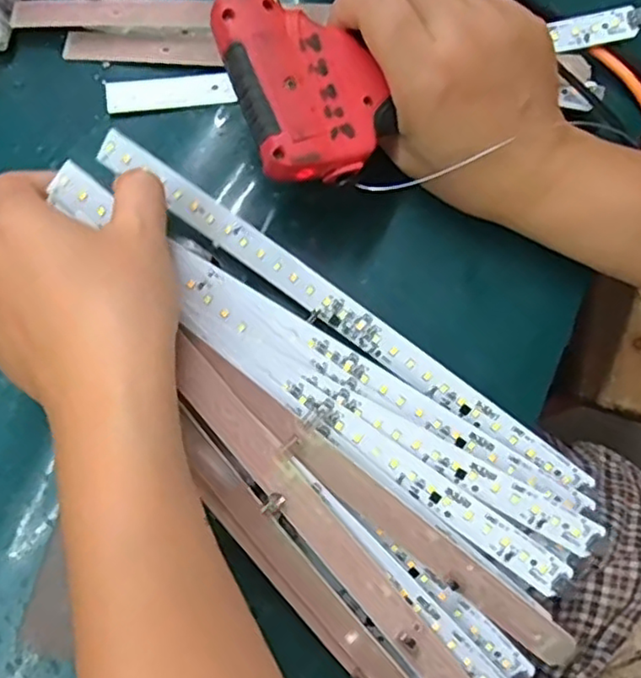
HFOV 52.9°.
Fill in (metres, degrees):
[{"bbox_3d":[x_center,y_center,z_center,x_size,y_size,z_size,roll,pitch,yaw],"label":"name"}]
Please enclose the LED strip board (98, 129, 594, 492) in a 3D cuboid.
[{"bbox_3d":[0.008,-0.013,0.310,0.276,0.007,0.017,36,108,4],"label":"LED strip board"}]

